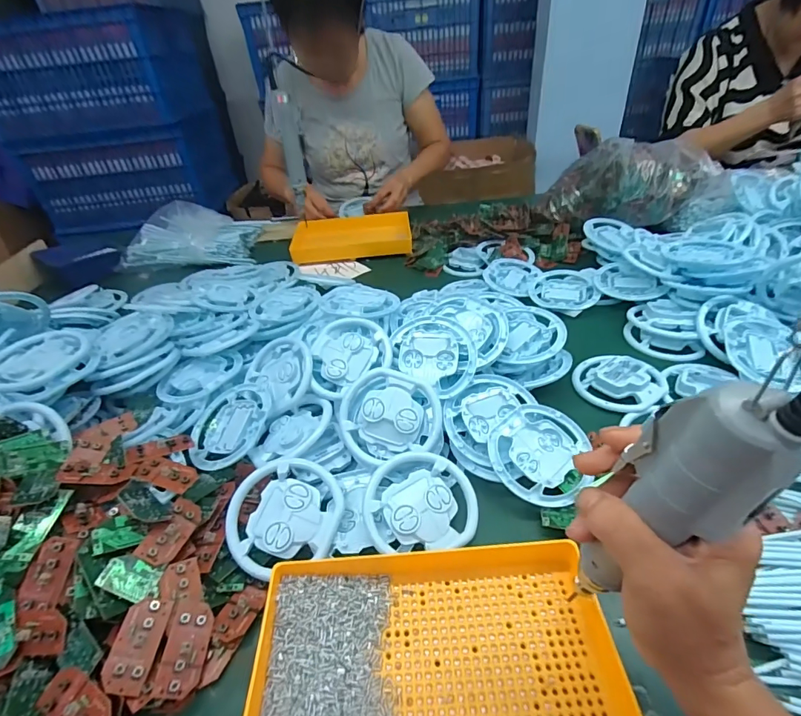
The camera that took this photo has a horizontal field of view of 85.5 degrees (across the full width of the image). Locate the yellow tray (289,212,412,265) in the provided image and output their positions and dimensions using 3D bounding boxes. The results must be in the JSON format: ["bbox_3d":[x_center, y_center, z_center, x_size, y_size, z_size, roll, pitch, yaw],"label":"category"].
[{"bbox_3d":[-0.103,-0.257,0.920,0.249,0.045,0.122,-4,38,3],"label":"yellow tray"}]

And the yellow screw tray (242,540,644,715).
[{"bbox_3d":[0.027,0.208,0.305,0.250,0.029,0.154,-5,38,1],"label":"yellow screw tray"}]

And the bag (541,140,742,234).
[{"bbox_3d":[0.442,-0.319,0.793,0.299,0.140,0.158,-5,38,1],"label":"bag"}]

